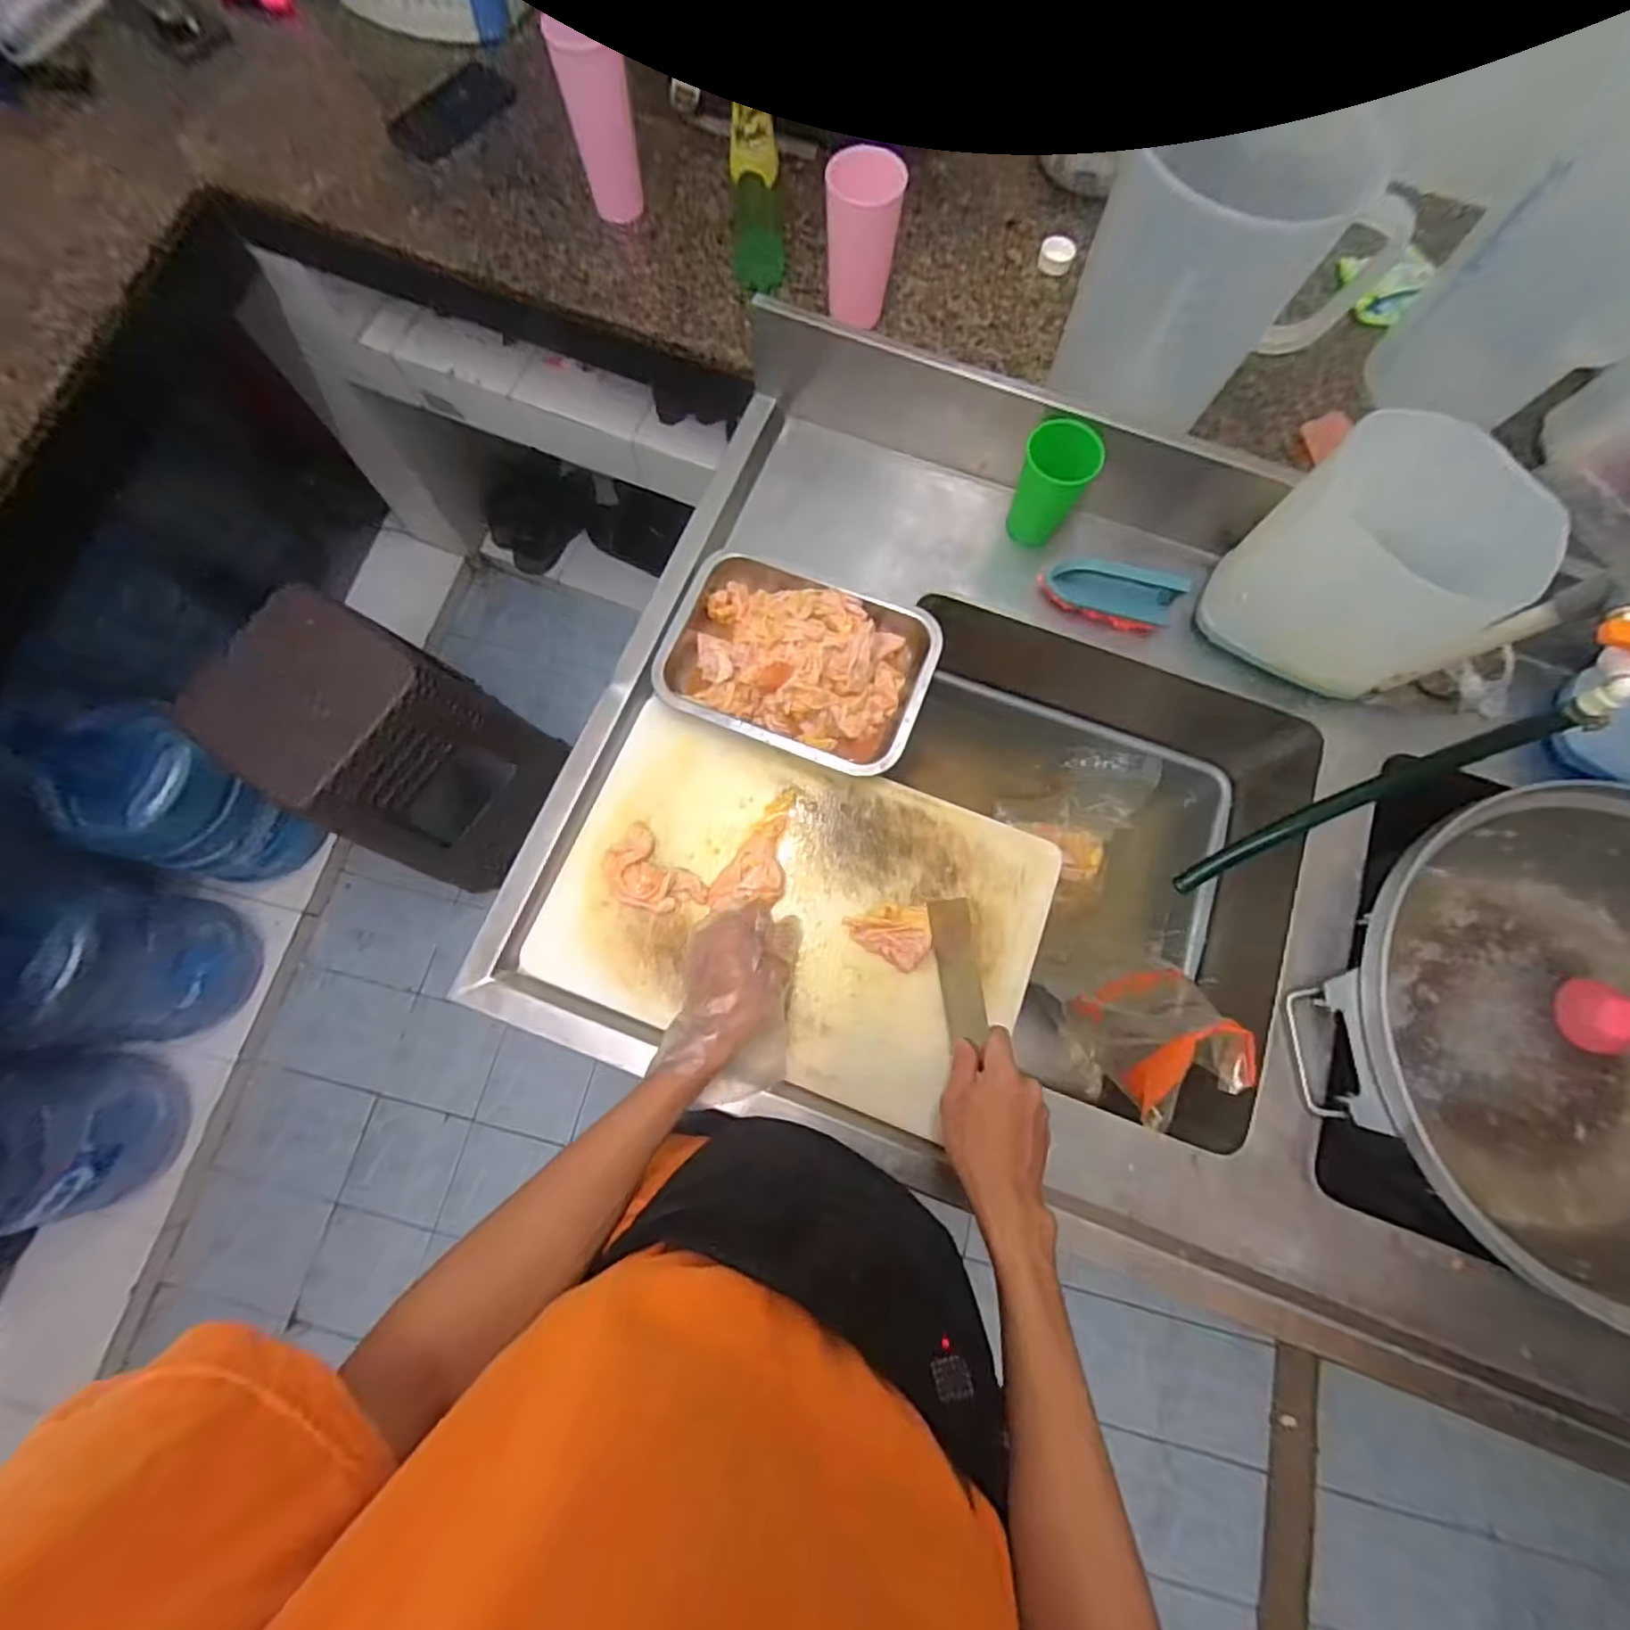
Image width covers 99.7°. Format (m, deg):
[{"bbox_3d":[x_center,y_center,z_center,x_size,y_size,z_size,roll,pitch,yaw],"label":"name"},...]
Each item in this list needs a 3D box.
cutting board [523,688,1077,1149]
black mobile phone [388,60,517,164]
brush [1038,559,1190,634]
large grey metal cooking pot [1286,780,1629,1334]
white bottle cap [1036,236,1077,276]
[{"bbox_3d":[-0.015,0.087,0.654,0.441,0.026,0.291,20,79,4],"label":"cutting board"},{"bbox_3d":[-0.462,-0.891,0.871,0.083,0.014,0.164,37,80,7],"label":"black mobile phone"},{"bbox_3d":[0.306,-0.232,0.717,0.133,0.053,0.042,20,79,4],"label":"brush"},{"bbox_3d":[0.722,0.203,0.650,0.458,0.143,0.443,0,78,0],"label":"large grey metal cooking pot"},{"bbox_3d":[0.286,-0.661,0.813,0.039,0.021,0.039,0,78,0],"label":"white bottle cap"}]

